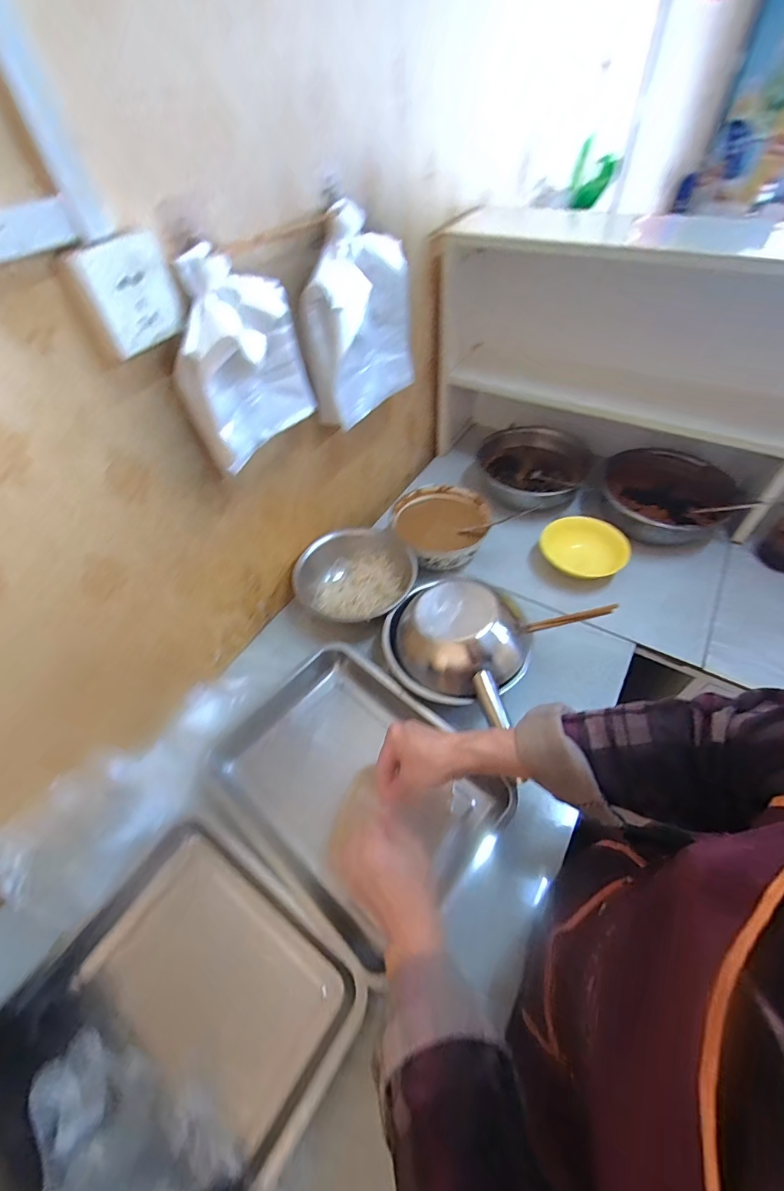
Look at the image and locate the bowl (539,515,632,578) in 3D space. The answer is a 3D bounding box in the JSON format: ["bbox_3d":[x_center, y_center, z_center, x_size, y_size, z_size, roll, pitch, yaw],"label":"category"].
[{"bbox_3d":[0.378,-0.090,0.875,0.150,0.058,0.153,-38,58,-24],"label":"bowl"}]

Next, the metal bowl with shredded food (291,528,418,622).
[{"bbox_3d":[-0.068,-0.030,0.841,0.209,0.106,0.198,-2,51,3],"label":"metal bowl with shredded food"}]

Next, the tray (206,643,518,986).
[{"bbox_3d":[-0.065,0.270,0.649,0.391,0.070,0.295,34,61,27],"label":"tray"}]

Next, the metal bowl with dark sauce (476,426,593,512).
[{"bbox_3d":[0.316,-0.284,1.024,0.248,0.098,0.259,-2,51,3],"label":"metal bowl with dark sauce"}]

